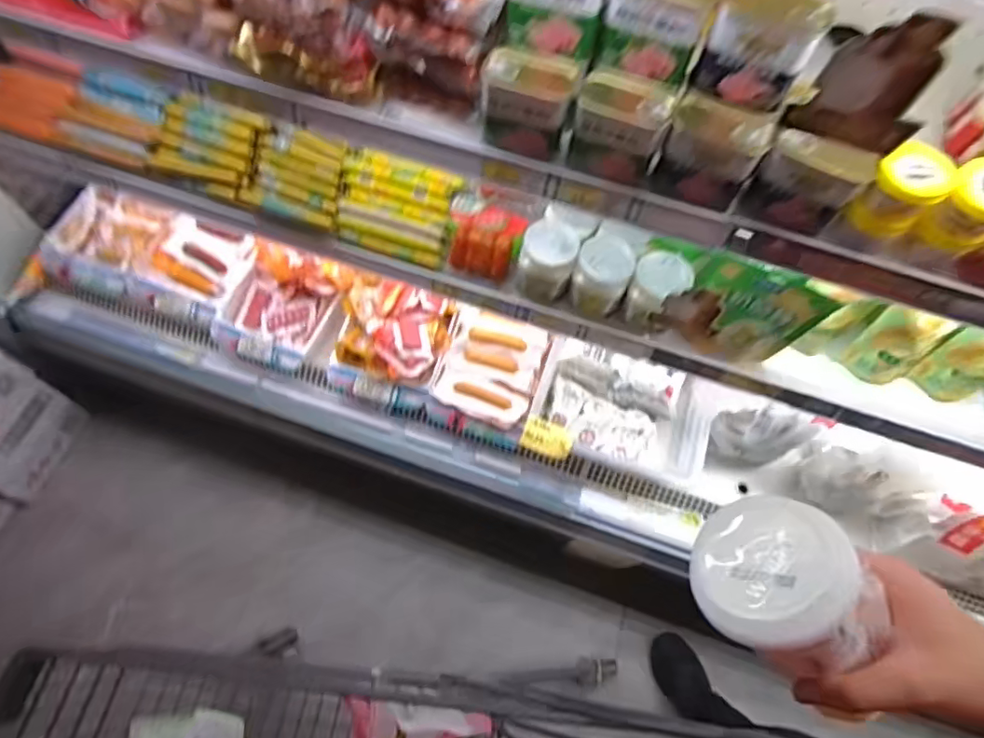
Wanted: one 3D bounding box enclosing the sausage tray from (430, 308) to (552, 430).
[{"bbox_3d":[0.000,-0.006,1.099,0.192,0.036,0.217,16,62,8],"label":"sausage tray"}]

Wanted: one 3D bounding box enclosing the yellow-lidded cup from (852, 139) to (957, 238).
[{"bbox_3d":[0.415,-0.177,0.558,0.071,0.074,0.061,-38,68,-19],"label":"yellow-lidded cup"}]

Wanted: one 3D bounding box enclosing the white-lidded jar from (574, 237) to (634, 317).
[{"bbox_3d":[0.175,-0.149,0.865,0.078,0.103,0.086,19,63,9],"label":"white-lidded jar"}]

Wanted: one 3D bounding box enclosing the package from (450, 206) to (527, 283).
[{"bbox_3d":[-0.010,-0.206,0.883,0.112,0.078,0.076,18,63,9],"label":"package"}]

